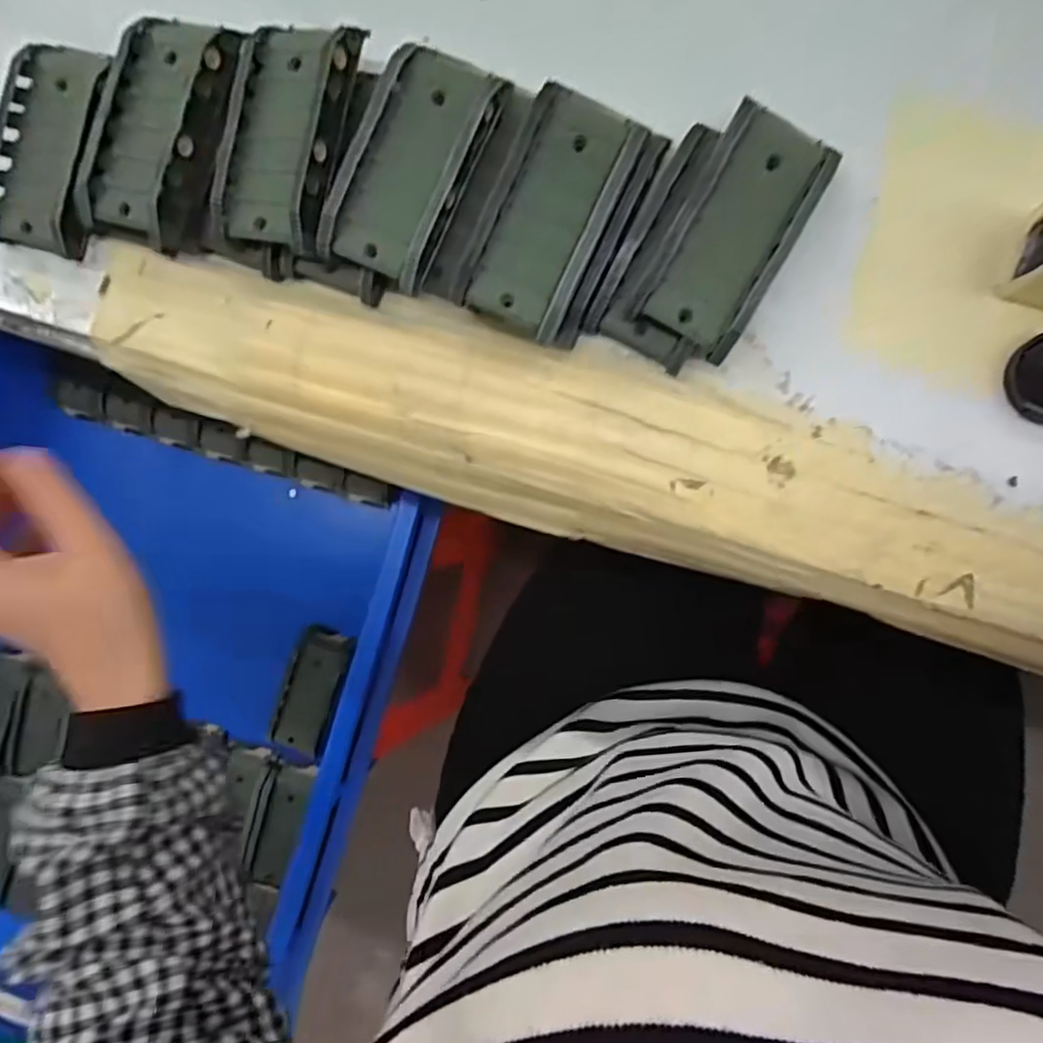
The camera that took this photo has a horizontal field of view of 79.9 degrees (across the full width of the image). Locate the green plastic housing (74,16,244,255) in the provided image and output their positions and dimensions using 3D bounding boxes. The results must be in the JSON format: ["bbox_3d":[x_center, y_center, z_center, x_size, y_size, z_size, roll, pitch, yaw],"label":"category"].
[{"bbox_3d":[-0.152,-0.167,0.271,0.059,0.032,0.094,19,89,6],"label":"green plastic housing"}]

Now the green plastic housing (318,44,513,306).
[{"bbox_3d":[-0.044,-0.141,0.255,0.045,0.026,0.095,28,90,6],"label":"green plastic housing"}]

